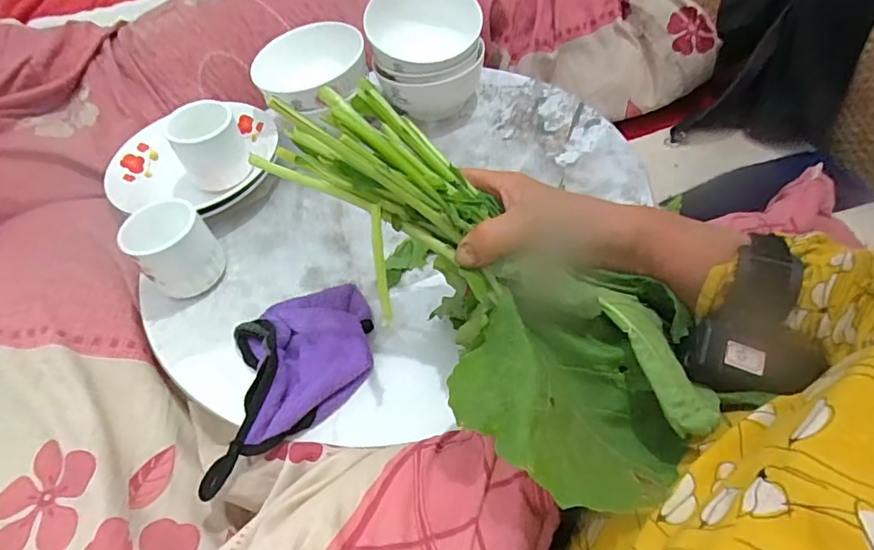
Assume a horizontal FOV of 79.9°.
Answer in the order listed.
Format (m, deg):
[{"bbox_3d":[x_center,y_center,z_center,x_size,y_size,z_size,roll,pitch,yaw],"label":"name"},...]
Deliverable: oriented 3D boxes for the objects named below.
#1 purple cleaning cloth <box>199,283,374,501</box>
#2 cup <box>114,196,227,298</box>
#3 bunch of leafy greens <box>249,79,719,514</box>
[{"bbox_3d":[-0.117,0.071,0.406,0.158,0.032,0.111,-31,56,-17],"label":"purple cleaning cloth"},{"bbox_3d":[-0.225,-0.022,0.451,0.054,0.075,0.065,36,64,27],"label":"cup"},{"bbox_3d":[0.025,-0.003,0.320,0.303,0.085,0.146,41,65,11],"label":"bunch of leafy greens"}]

